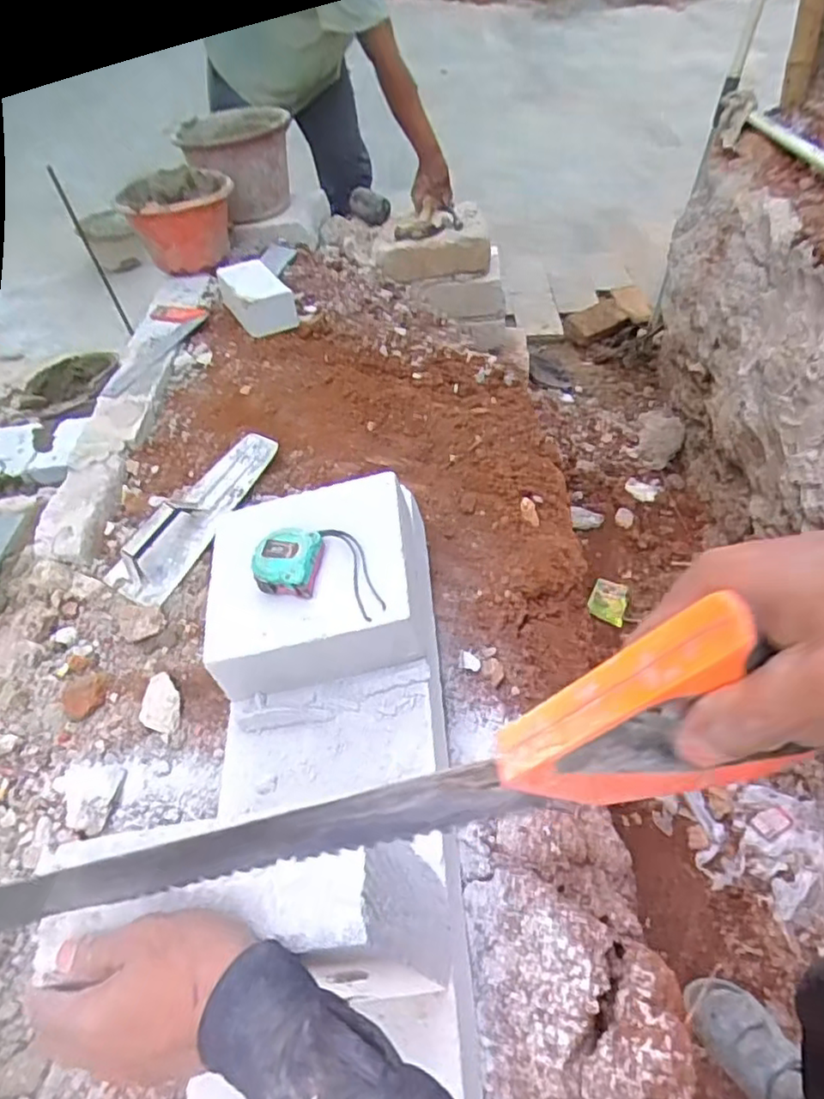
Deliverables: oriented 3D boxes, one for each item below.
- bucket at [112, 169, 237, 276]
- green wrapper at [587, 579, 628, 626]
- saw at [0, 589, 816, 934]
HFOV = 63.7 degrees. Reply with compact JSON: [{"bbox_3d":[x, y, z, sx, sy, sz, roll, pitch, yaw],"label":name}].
[{"bbox_3d":[-0.506,-0.718,1.488,0.229,0.176,0.268,-21,47,-7],"label":"bucket"},{"bbox_3d":[0.472,0.120,1.591,0.086,0.012,0.119,24,58,5],"label":"green wrapper"},{"bbox_3d":[-0.082,0.141,0.320,0.483,0.098,0.033,-23,44,20],"label":"saw"}]

